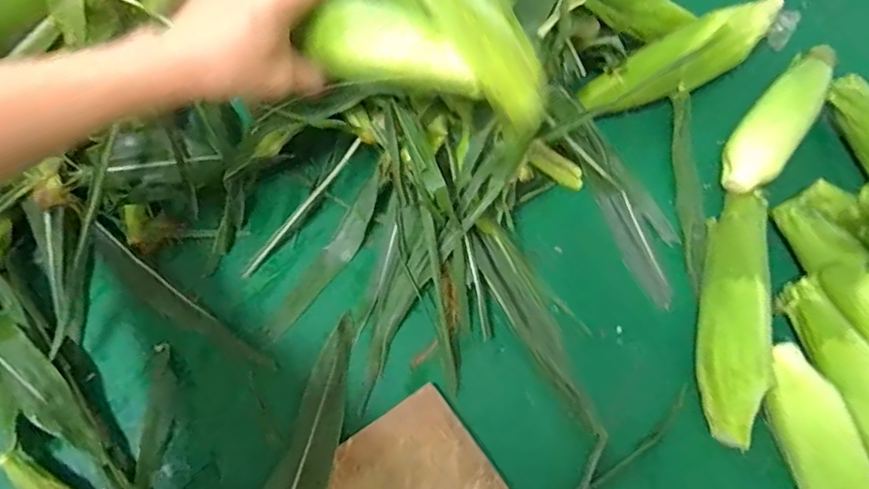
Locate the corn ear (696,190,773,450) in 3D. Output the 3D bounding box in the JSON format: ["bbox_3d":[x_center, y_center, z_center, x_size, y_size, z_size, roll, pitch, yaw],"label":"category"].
[{"bbox_3d":[0.274,0.057,0.510,0.053,0.052,0.240,15,67,4],"label":"corn ear"}]

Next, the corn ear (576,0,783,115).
[{"bbox_3d":[0.289,-0.208,0.612,0.296,0.061,0.057,-28,74,-13],"label":"corn ear"}]

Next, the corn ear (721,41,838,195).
[{"bbox_3d":[0.371,-0.137,0.591,0.058,0.048,0.223,38,72,10],"label":"corn ear"}]

